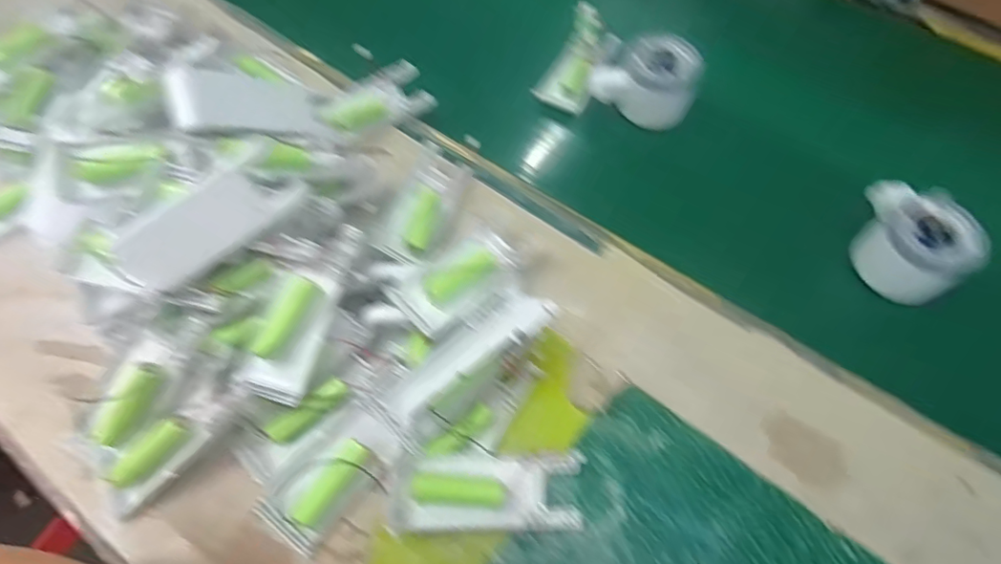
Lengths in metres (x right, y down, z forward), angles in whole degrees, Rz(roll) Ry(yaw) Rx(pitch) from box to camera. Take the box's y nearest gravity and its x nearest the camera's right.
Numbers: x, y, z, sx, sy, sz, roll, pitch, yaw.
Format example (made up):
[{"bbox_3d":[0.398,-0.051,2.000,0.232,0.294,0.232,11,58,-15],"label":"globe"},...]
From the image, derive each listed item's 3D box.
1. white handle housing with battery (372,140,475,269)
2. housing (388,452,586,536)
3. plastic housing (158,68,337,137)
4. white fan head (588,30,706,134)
[{"bbox_3d":[-0.053,-0.054,0.377,0.038,0.026,0.104,16,61,7],"label":"white handle housing with battery"},{"bbox_3d":[-0.005,0.116,0.296,0.101,0.025,0.040,-1,60,-3],"label":"housing"},{"bbox_3d":[-0.154,-0.111,0.338,0.093,0.035,0.010,-11,20,-41],"label":"plastic housing"},{"bbox_3d":[0.121,-0.169,0.449,0.084,0.049,0.056,29,63,14],"label":"white fan head"}]

